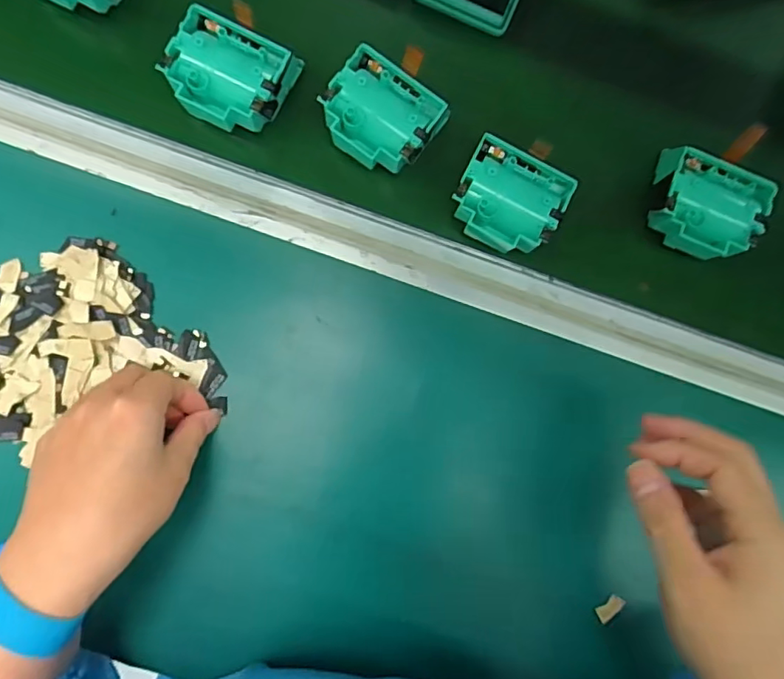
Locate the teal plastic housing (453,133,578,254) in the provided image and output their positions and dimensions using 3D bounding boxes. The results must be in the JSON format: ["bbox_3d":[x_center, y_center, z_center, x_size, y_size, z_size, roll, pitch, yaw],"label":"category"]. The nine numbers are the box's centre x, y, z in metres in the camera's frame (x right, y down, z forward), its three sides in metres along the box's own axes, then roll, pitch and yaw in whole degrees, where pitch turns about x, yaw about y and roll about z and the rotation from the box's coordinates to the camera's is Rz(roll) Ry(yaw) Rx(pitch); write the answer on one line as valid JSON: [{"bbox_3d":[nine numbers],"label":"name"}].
[{"bbox_3d":[0.083,-0.096,0.385,0.073,0.040,0.068,26,86,4],"label":"teal plastic housing"}]

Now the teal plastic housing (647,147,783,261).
[{"bbox_3d":[0.222,-0.095,0.390,0.073,0.039,0.065,30,87,4],"label":"teal plastic housing"}]

